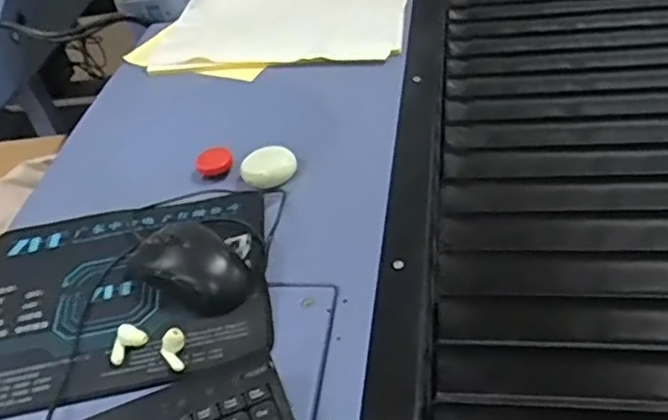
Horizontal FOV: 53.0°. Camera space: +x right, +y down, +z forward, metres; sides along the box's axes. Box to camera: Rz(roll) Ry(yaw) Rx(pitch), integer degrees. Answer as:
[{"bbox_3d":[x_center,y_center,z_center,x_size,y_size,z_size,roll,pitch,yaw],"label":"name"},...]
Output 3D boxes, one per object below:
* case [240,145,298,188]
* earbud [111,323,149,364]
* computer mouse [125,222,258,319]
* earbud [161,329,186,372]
[{"bbox_3d":[-0.064,-0.042,0.660,0.055,0.020,0.043,-9,40,4],"label":"case"},{"bbox_3d":[-0.152,0.096,0.488,0.029,0.011,0.021,-36,46,-26],"label":"earbud"},{"bbox_3d":[-0.110,0.042,0.527,0.094,0.039,0.057,19,49,31],"label":"computer mouse"},{"bbox_3d":[-0.112,0.099,0.472,0.017,0.019,0.023,-22,41,-12],"label":"earbud"}]

